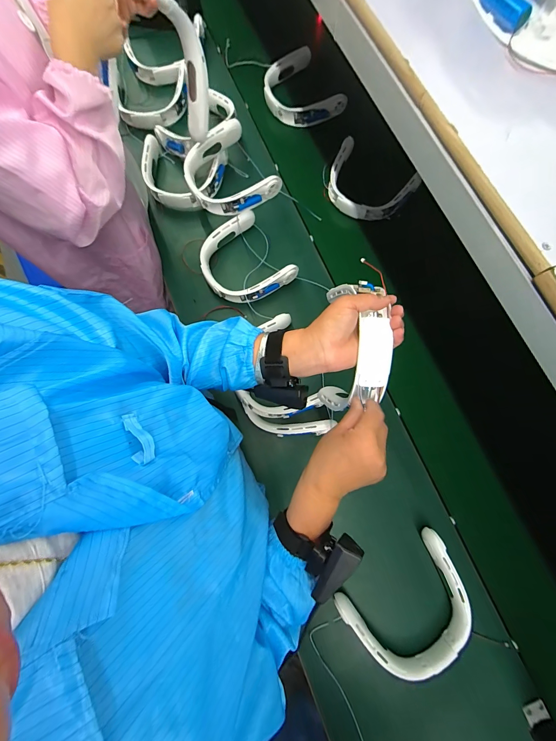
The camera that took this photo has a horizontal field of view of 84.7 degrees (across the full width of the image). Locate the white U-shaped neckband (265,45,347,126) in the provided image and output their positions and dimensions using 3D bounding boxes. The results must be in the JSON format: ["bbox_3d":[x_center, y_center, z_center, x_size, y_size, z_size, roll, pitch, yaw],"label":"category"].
[{"bbox_3d":[0.068,-0.885,0.982,0.198,0.075,0.248,-28,78,-8],"label":"white U-shaped neckband"}]

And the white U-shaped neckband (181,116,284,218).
[{"bbox_3d":[-0.135,-0.523,0.819,0.203,0.075,0.236,-33,78,-9],"label":"white U-shaped neckband"}]

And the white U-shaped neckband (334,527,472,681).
[{"bbox_3d":[0.303,0.529,0.669,0.278,0.065,0.215,-36,92,-3],"label":"white U-shaped neckband"}]

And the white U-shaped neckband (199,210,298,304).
[{"bbox_3d":[-0.094,-0.279,0.818,0.208,0.075,0.219,-35,79,-9],"label":"white U-shaped neckband"}]

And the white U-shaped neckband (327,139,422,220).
[{"bbox_3d":[0.245,-0.533,0.876,0.254,0.067,0.177,37,78,8],"label":"white U-shaped neckband"}]

